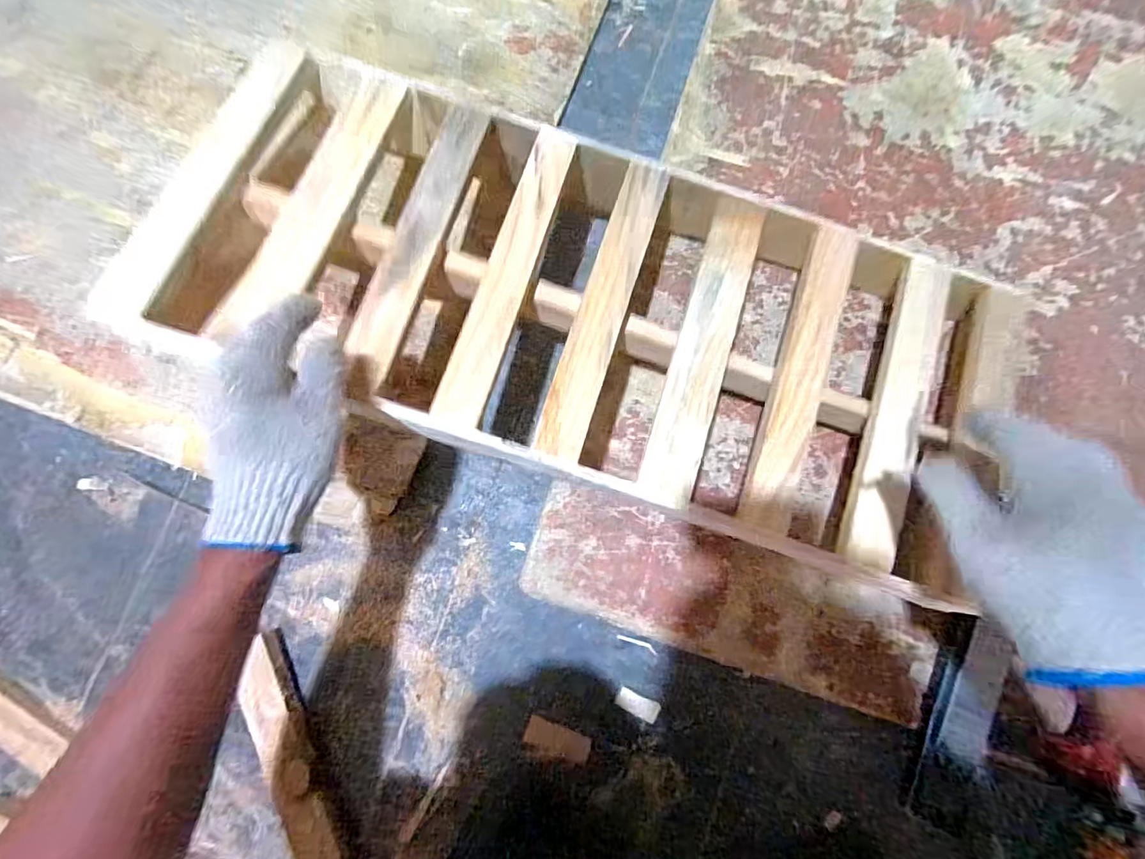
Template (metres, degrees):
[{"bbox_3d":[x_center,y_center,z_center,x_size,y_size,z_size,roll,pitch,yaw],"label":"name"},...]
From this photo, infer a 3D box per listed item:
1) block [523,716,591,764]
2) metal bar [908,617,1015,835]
[{"bbox_3d":[-0.014,0.292,0.471,0.061,0.007,0.025,22,81,4],"label":"block"},{"bbox_3d":[0.336,0.253,0.436,0.046,0.035,0.170,16,81,3],"label":"metal bar"}]

